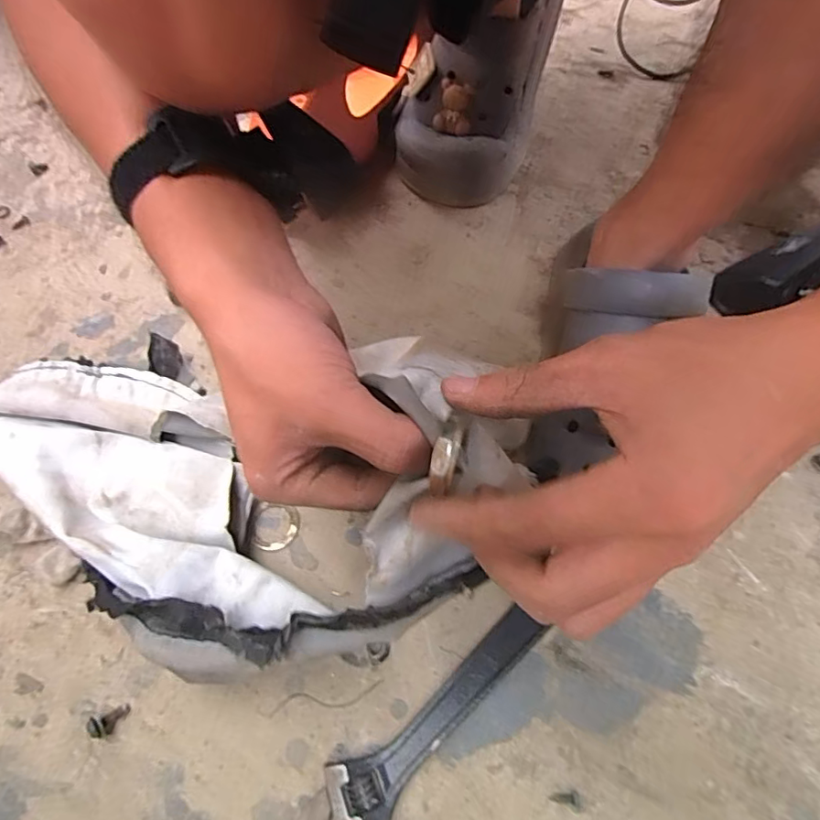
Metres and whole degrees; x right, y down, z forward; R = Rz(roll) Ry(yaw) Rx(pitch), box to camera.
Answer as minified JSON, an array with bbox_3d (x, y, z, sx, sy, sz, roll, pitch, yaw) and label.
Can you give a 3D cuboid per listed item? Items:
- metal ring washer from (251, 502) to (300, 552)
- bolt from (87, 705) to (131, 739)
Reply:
[{"bbox_3d":[-0.089,0.077,0.351,0.031,0.004,0.030,-1,62,3],"label":"metal ring washer"},{"bbox_3d":[-0.169,0.175,0.299,0.017,0.013,0.011,-22,63,-9],"label":"bolt"}]

